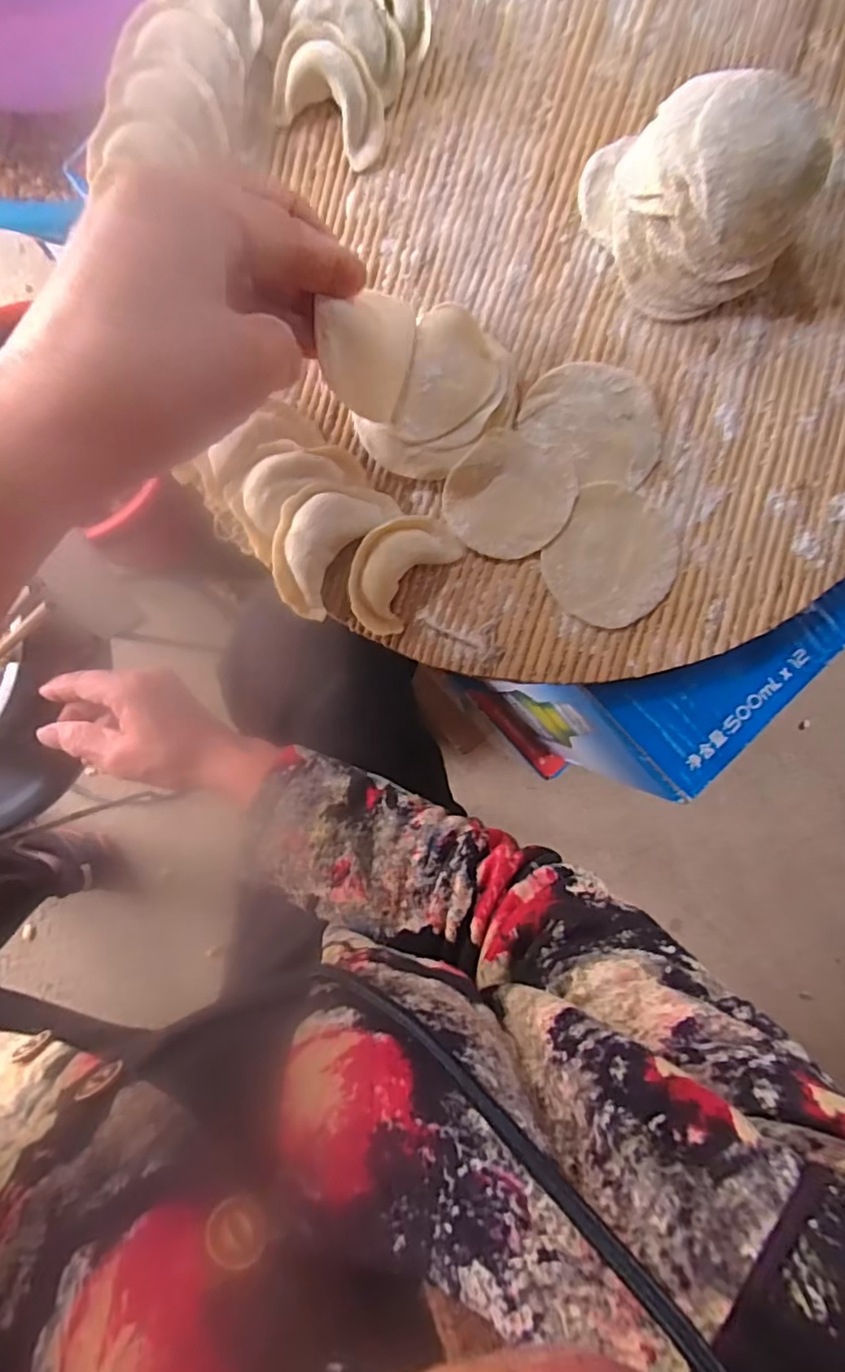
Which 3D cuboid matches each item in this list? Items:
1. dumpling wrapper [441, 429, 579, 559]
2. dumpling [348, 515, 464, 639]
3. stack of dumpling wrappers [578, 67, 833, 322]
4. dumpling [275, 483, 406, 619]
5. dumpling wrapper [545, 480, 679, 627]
[{"bbox_3d":[0.038,-0.085,0.271,0.053,0.004,0.054,0,94,-2],"label":"dumpling wrapper"},{"bbox_3d":[-0.011,-0.051,0.264,0.035,0.015,0.054,38,86,-2],"label":"dumpling"},{"bbox_3d":[0.117,-0.210,0.256,0.068,0.052,0.084,-34,91,-5],"label":"stack of dumpling wrappers"},{"bbox_3d":[-0.043,-0.065,0.264,0.038,0.018,0.064,34,86,-3],"label":"dumpling"},{"bbox_3d":[0.087,-0.058,0.275,0.055,0.004,0.059,0,90,-4],"label":"dumpling wrapper"}]

